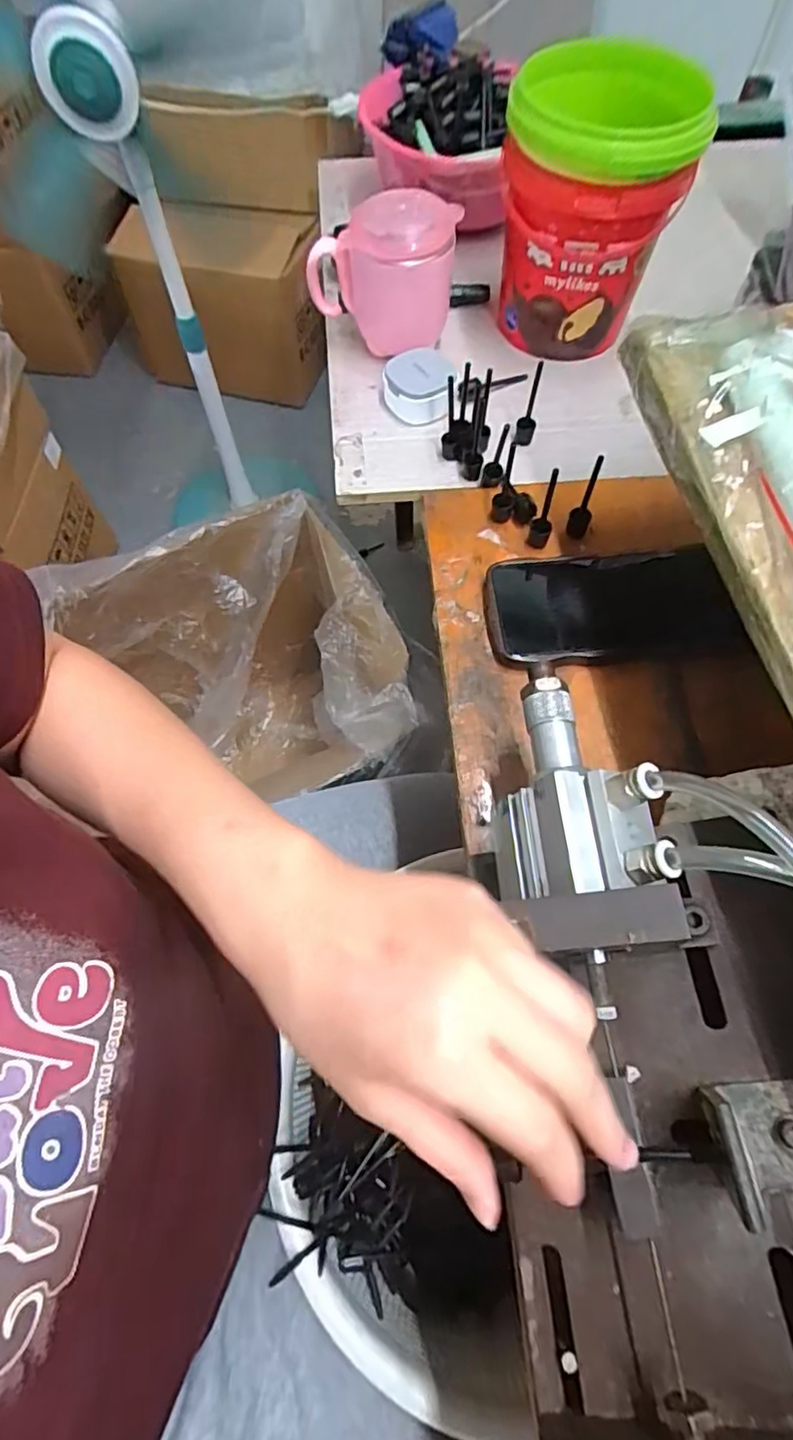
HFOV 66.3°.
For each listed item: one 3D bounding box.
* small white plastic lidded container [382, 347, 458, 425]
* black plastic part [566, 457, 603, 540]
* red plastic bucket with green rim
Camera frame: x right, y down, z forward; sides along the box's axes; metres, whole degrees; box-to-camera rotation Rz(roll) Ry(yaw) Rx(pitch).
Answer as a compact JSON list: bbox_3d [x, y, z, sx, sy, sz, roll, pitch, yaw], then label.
[{"bbox_3d":[0.019,-0.268,0.482,0.052,0.024,0.061,9,65,4],"label":"small white plastic lidded container"},{"bbox_3d":[0.127,-0.148,0.400,0.015,0.063,0.018,20,67,10],"label":"black plastic part"},{"bbox_3d":[0.141,-0.381,0.461,0.121,0.147,0.124,0,65,0],"label":"red plastic bucket with green rim"}]

